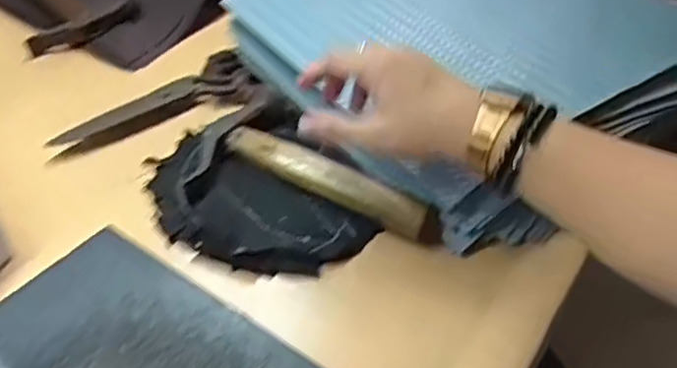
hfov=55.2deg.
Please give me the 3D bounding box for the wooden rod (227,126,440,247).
[{"bbox_3d":[-0.008,-0.006,0.523,0.189,0.021,0.029,26,47,17],"label":"wooden rod"}]

